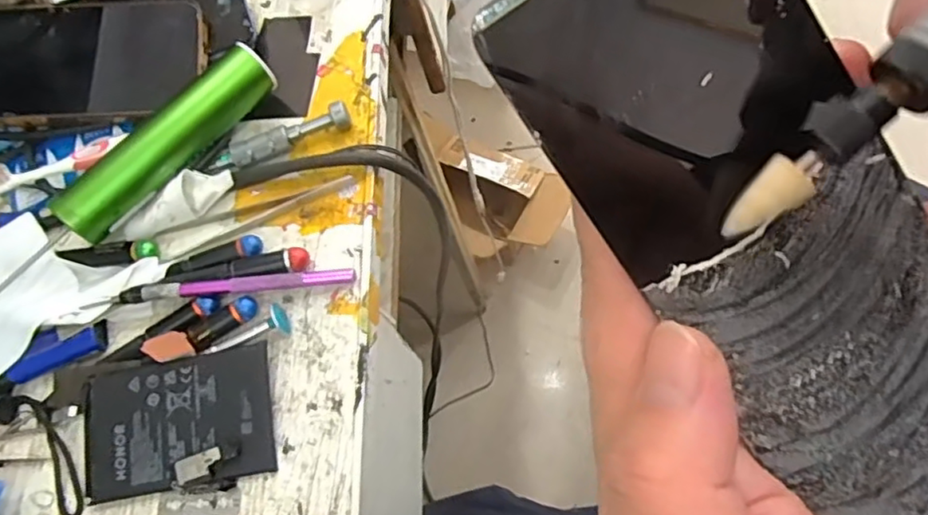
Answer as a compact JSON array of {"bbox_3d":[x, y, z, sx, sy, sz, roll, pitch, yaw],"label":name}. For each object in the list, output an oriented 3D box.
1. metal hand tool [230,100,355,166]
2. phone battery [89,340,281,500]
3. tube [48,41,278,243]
[{"bbox_3d":[-0.105,-0.074,0.389,0.075,0.017,0.014,-21,64,1],"label":"metal hand tool"},{"bbox_3d":[-0.146,0.081,0.326,0.096,0.009,0.064,-8,64,0],"label":"phone battery"},{"bbox_3d":[-0.173,-0.066,0.381,0.030,0.036,0.142,35,76,23],"label":"tube"}]

